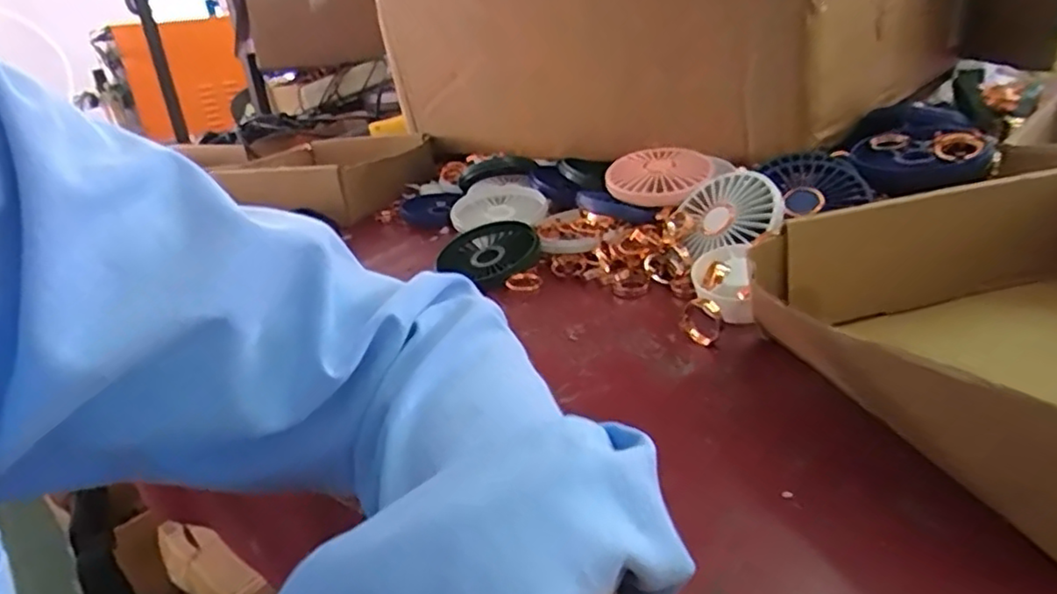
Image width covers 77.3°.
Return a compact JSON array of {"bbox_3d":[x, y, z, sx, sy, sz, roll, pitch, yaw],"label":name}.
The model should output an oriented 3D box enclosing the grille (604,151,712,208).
[{"bbox_3d":[0.110,-0.105,0.573,0.089,0.011,0.077,13,53,31],"label":"grille"}]

